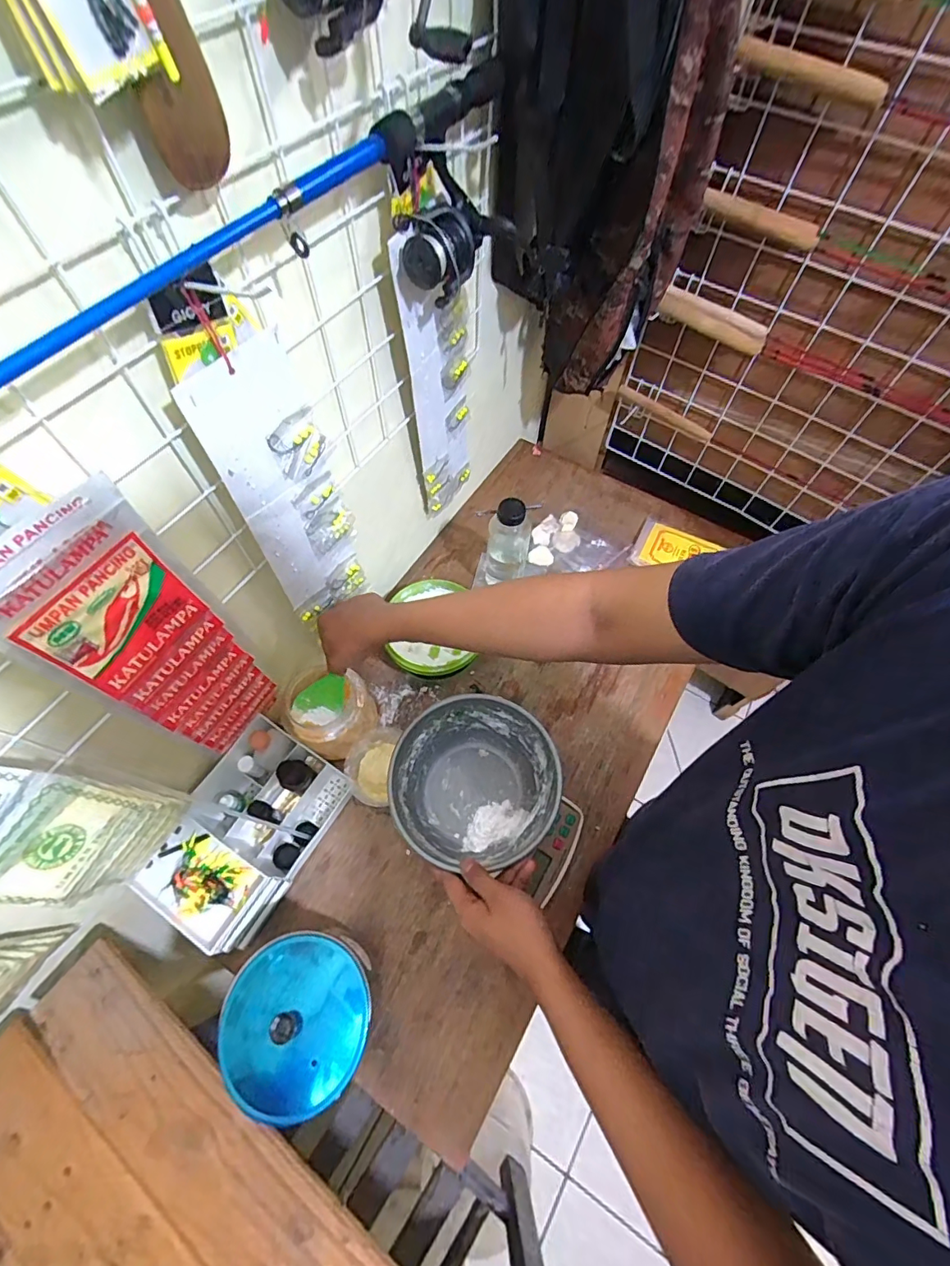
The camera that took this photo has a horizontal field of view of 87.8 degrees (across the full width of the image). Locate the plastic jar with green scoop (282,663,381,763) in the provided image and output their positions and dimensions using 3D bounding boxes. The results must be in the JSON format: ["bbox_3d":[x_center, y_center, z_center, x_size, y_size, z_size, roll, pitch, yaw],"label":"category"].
[{"bbox_3d":[-0.204,0.109,0.688,0.098,0.101,0.102,1,63,-1],"label":"plastic jar with green scoop"}]

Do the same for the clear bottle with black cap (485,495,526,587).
[{"bbox_3d":[0.052,-0.143,0.775,0.062,0.167,0.050,7,63,2],"label":"clear bottle with black cap"}]

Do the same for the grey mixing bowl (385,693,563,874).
[{"bbox_3d":[-0.001,0.186,0.612,0.188,0.108,0.185,2,60,-2],"label":"grey mixing bowl"}]

